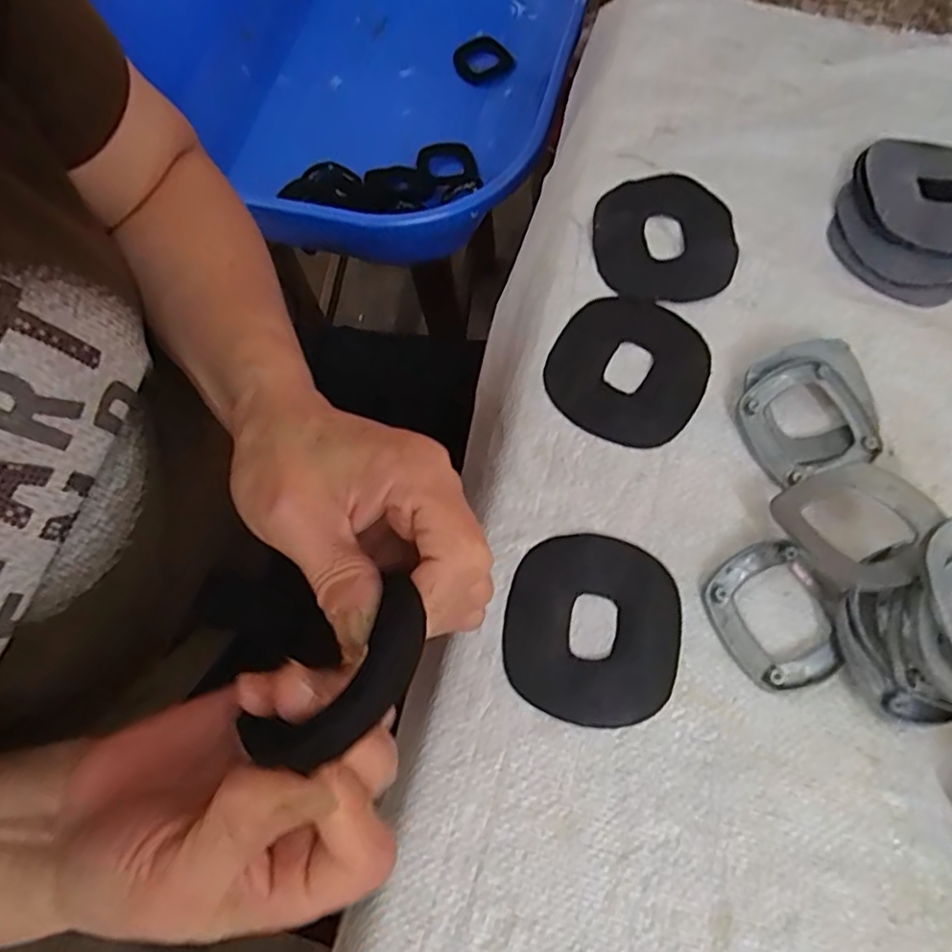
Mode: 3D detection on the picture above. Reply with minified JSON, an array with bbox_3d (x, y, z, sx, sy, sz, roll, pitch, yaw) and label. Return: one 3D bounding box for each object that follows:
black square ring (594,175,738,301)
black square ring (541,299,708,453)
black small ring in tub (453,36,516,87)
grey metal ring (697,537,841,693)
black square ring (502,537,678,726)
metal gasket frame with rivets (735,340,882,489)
[{"bbox_3d":[0.104,-0.132,0.352,0.075,0.006,0.078,-3,70,0],"label":"black square ring"},{"bbox_3d":[0.078,-0.055,0.328,0.076,0.004,0.080,31,73,11],"label":"black square ring"},{"bbox_3d":[0.006,-0.481,0.740,0.075,0.013,0.063,41,76,14],"label":"black small ring in tub"},{"bbox_3d":[0.135,0.061,0.284,0.058,0.007,0.061,-28,72,-9],"label":"grey metal ring"},{"bbox_3d":[0.052,0.067,0.284,0.077,0.005,0.079,10,70,4],"label":"black square ring"},{"bbox_3d":[0.164,-0.033,0.312,0.065,0.016,0.062,-20,71,-6],"label":"metal gasket frame with rivets"}]

